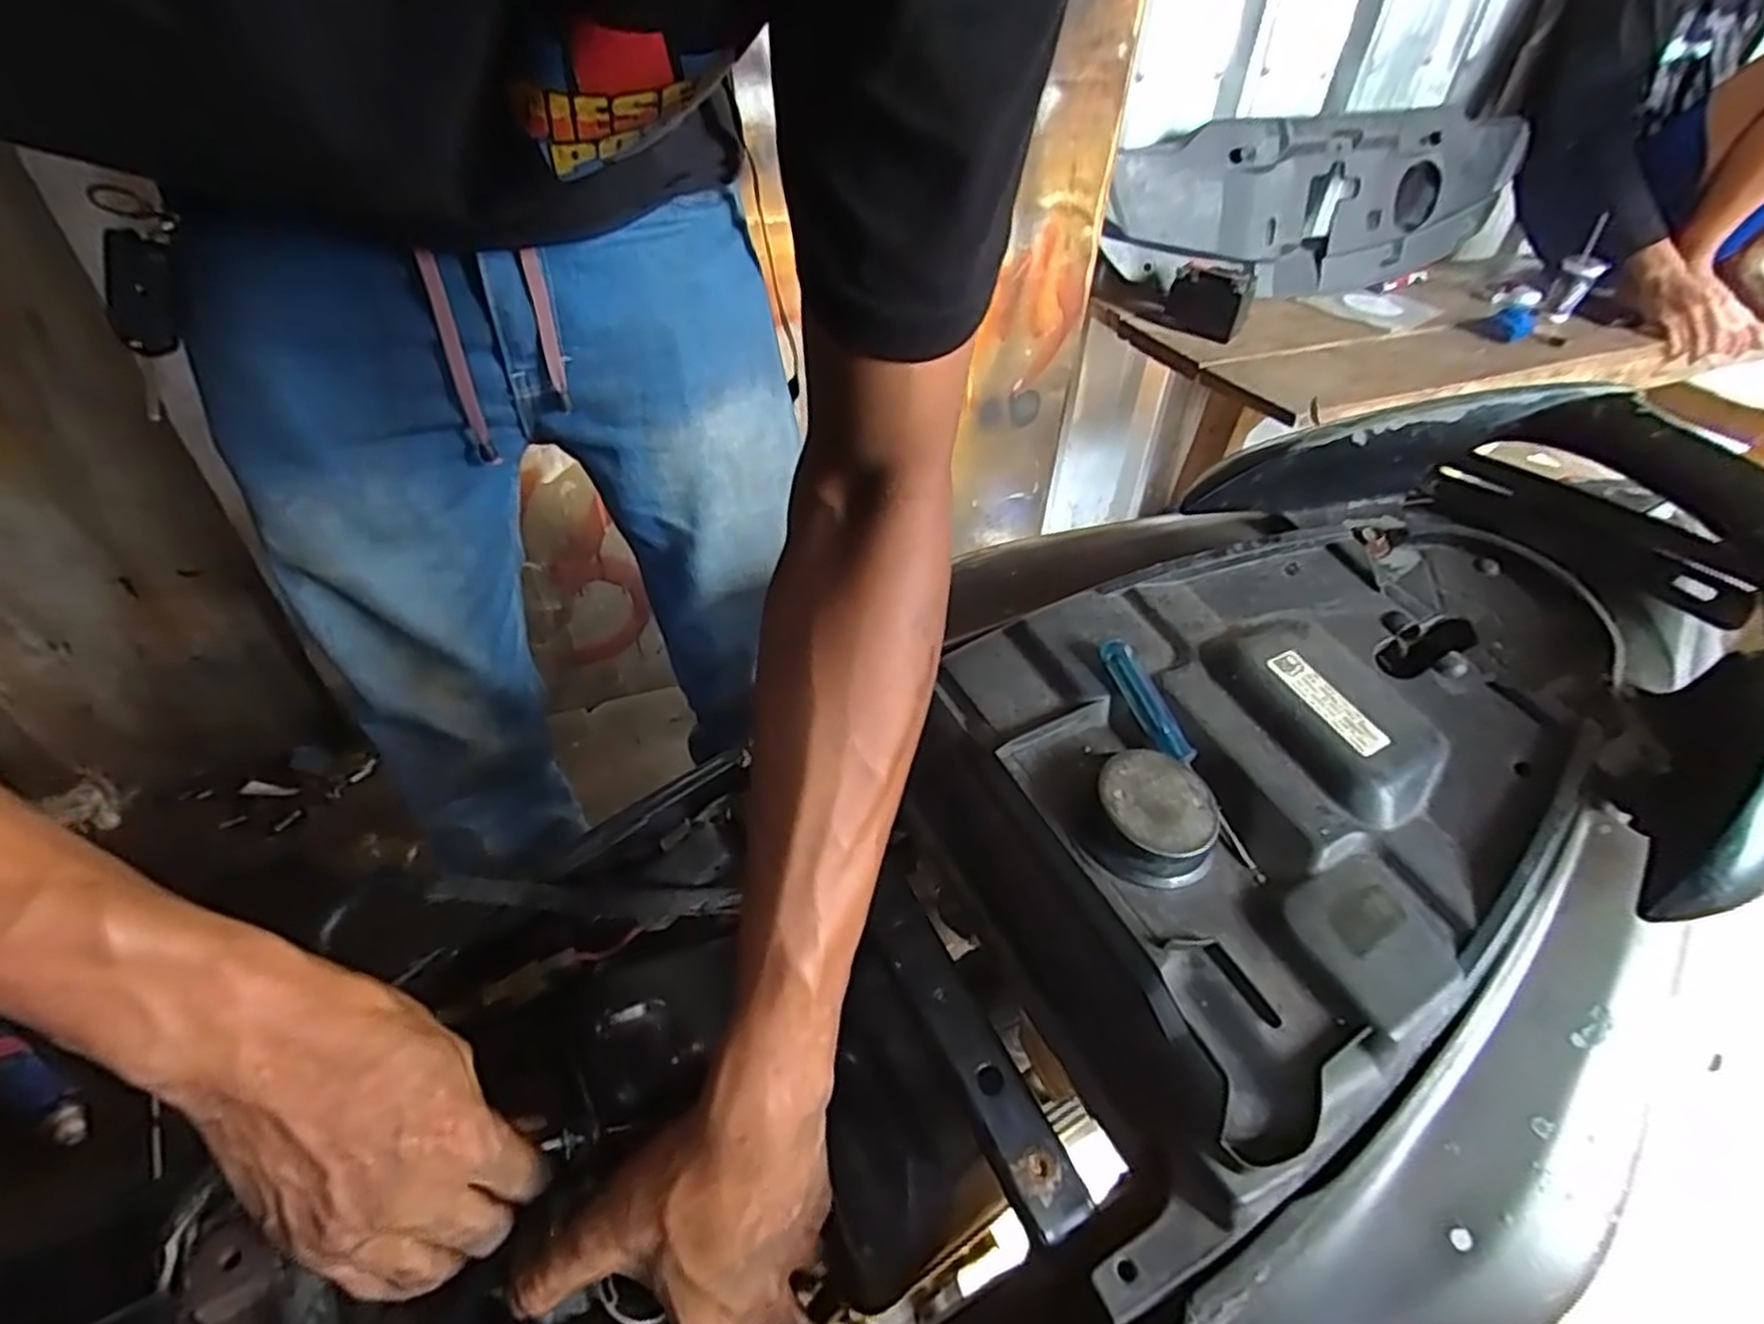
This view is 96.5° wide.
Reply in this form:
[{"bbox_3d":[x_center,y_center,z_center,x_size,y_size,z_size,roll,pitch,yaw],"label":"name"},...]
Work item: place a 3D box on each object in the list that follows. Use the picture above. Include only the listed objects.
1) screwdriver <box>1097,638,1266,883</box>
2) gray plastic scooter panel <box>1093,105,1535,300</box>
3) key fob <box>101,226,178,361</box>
[{"bbox_3d":[0.144,0.043,0.383,0.013,0.013,0.132,-16,64,-21],"label":"screwdriver"},{"bbox_3d":[0.761,-0.788,1.367,0.869,0.250,0.109,-16,44,-19],"label":"gray plastic scooter panel"},{"bbox_3d":[-0.422,-0.208,0.448,0.032,0.064,0.011,7,33,-29],"label":"key fob"}]

